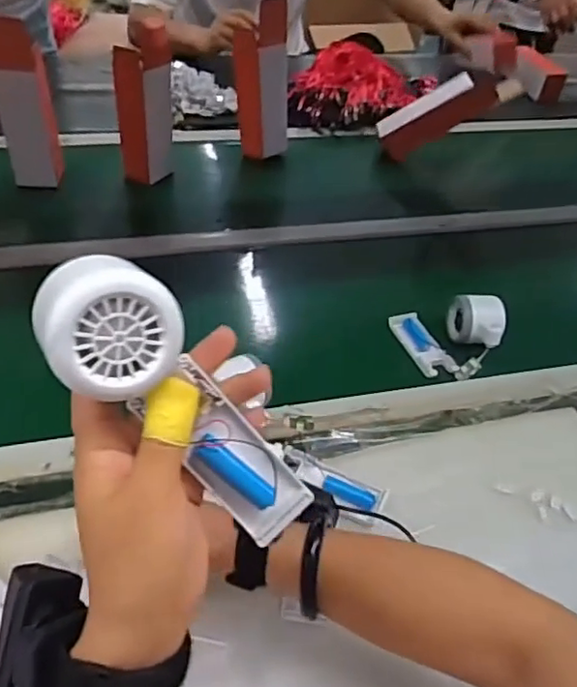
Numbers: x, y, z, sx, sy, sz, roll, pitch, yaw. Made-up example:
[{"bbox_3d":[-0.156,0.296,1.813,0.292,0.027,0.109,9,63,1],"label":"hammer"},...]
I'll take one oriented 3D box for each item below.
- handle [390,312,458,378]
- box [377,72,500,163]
[{"bbox_3d":[0.162,-0.001,0.731,0.042,0.016,0.101,-11,46,-18],"label":"handle"},{"bbox_3d":[0.264,-0.405,1.074,0.206,0.074,0.044,-24,39,21],"label":"box"}]

